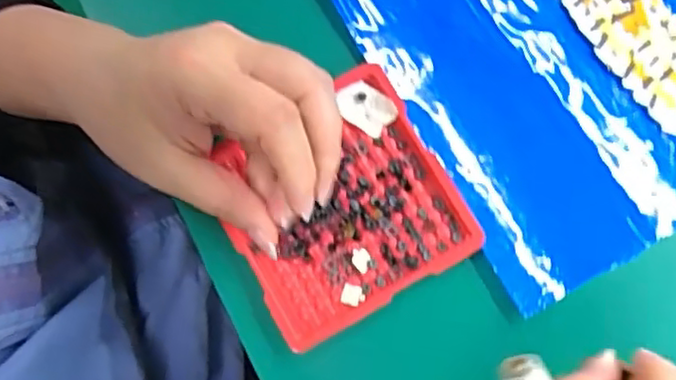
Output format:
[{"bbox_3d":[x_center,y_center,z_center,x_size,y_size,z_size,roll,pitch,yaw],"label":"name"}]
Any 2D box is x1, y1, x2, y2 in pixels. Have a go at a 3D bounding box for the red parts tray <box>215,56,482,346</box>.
[{"bbox_3d":[0.000,0.006,0.309,0.099,0.010,0.097,-30,80,-5],"label":"red parts tray"}]

